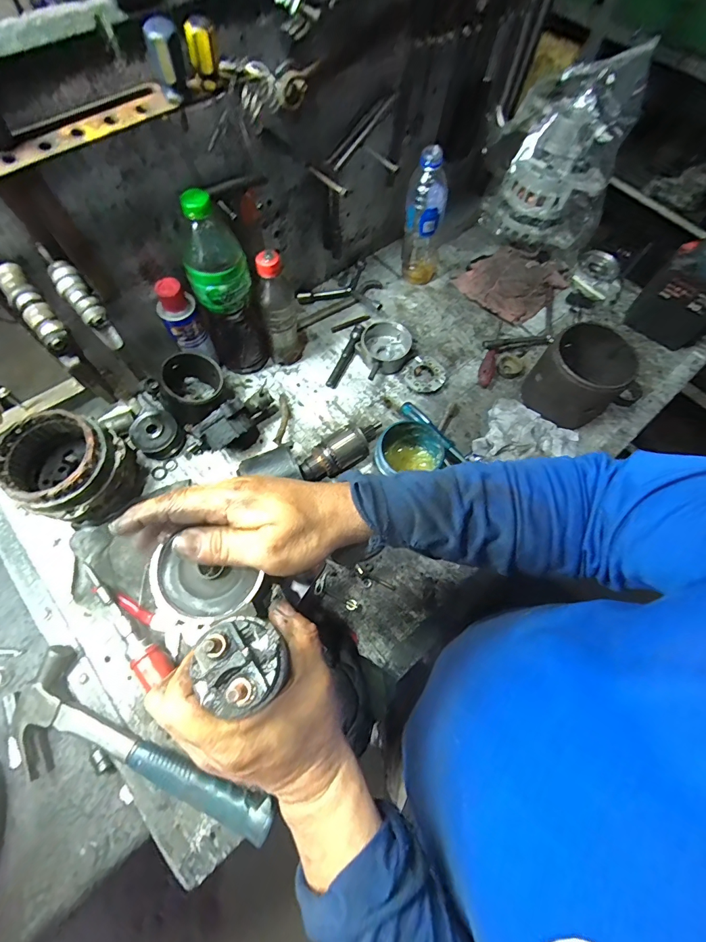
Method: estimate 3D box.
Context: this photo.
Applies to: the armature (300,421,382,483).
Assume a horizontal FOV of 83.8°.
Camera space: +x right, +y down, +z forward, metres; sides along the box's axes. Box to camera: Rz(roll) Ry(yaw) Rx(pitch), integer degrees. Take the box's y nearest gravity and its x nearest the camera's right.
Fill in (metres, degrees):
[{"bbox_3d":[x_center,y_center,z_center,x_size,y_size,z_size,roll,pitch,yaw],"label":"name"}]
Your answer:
[{"bbox_3d":[-0.011,-0.030,0.585,0.139,0.052,0.051,-36,73,-16],"label":"armature"}]

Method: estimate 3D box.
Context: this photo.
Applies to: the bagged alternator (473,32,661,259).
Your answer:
[{"bbox_3d":[0.354,-0.520,0.679,0.211,0.270,0.137,21,67,7],"label":"bagged alternator"}]

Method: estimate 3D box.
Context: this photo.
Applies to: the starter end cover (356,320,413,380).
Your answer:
[{"bbox_3d":[0.050,-0.200,0.663,0.089,0.039,0.115,13,67,3],"label":"starter end cover"}]

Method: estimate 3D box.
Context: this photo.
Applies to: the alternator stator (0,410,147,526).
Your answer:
[{"bbox_3d":[-0.363,-0.001,0.522,0.125,0.123,0.117,1,66,-2],"label":"alternator stator"}]

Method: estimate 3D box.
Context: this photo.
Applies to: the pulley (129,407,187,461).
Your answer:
[{"bbox_3d":[-0.290,-0.054,0.587,0.059,0.043,0.065,37,70,13],"label":"pulley"}]

